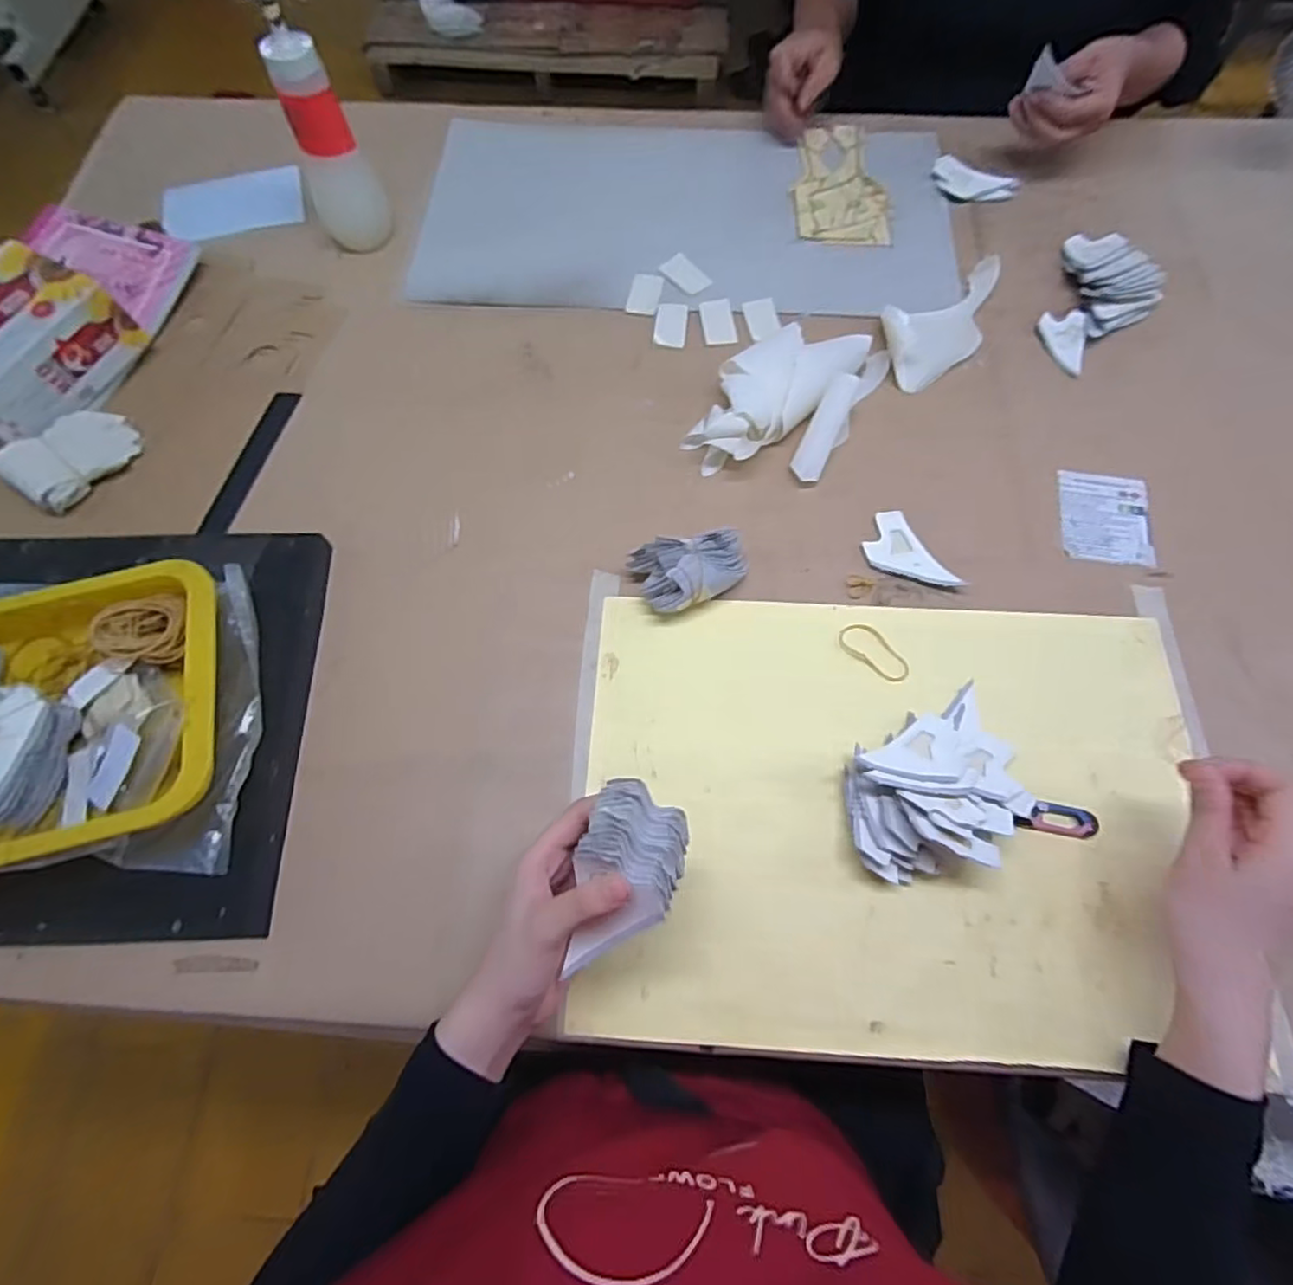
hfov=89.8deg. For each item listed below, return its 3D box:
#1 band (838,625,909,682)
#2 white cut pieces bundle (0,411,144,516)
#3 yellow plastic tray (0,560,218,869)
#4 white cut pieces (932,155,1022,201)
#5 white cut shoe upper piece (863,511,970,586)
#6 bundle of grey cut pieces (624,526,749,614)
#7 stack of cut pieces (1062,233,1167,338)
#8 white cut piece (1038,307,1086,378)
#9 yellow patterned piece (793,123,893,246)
[{"bbox_3d":[0.181,0.008,0.516,0.029,0.004,0.061,-43,72,-7],"label":"band"},{"bbox_3d":[-0.503,-0.165,0.571,0.063,0.038,0.100,34,73,14],"label":"white cut pieces bundle"},{"bbox_3d":[-0.423,0.051,0.450,0.250,0.068,0.200,-16,68,-5],"label":"yellow plastic tray"},{"bbox_3d":[0.357,-0.505,0.714,0.091,0.017,0.043,30,71,13],"label":"white cut pieces"},{"bbox_3d":[0.216,-0.071,0.540,0.051,0.008,0.086,-31,70,-11],"label":"white cut shoe upper piece"},{"bbox_3d":[0.039,-0.061,0.519,0.096,0.049,0.056,-18,69,-5],"label":"bundle of grey cut pieces"},{"bbox_3d":[0.471,-0.363,0.651,0.080,0.024,0.135,0,68,1],"label":"stack of cut pieces"},{"bbox_3d":[0.405,-0.297,0.634,0.040,0.014,0.082,16,65,5],"label":"white cut piece"},{"bbox_3d":[0.213,-0.515,0.727,0.101,0.006,0.188,-1,69,-1],"label":"yellow patterned piece"}]

